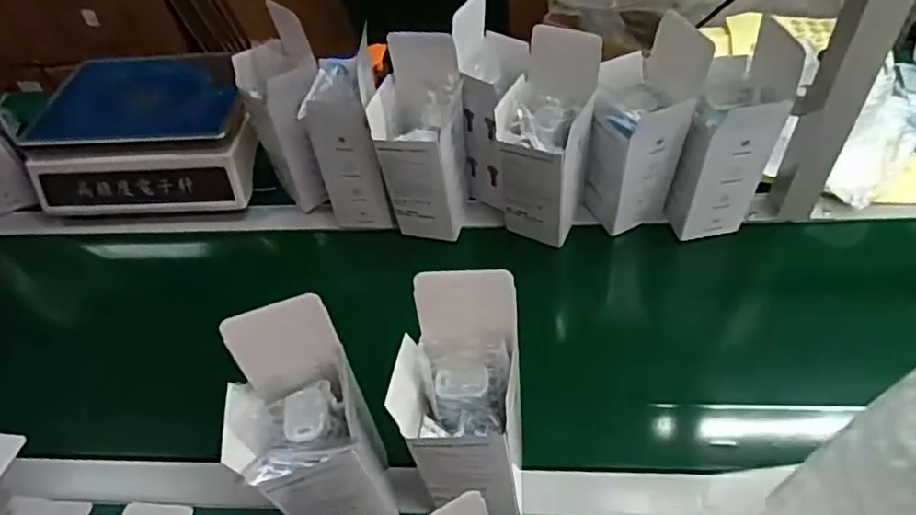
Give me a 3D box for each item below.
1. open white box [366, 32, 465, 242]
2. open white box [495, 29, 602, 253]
[{"bbox_3d":[-0.038,-0.127,0.697,0.084,0.222,0.087,14,55,16],"label":"open white box"},{"bbox_3d":[0.093,-0.120,0.671,0.087,0.234,0.074,17,56,18],"label":"open white box"}]

